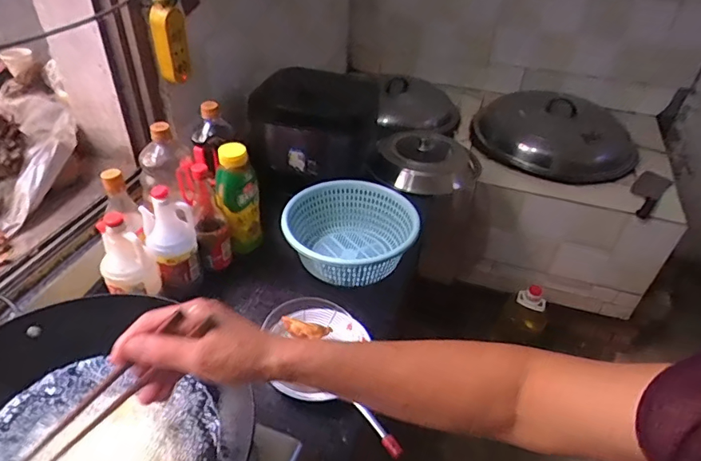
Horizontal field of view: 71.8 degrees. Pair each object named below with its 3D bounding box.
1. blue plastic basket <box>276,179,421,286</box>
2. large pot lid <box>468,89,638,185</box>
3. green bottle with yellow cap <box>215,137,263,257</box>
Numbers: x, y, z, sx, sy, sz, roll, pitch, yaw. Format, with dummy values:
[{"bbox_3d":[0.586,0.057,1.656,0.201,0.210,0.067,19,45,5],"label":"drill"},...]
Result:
[{"bbox_3d":[-0.007,0.020,1.007,0.255,0.123,0.255,0,38,-3],"label":"blue plastic basket"},{"bbox_3d":[0.675,-0.336,1.589,0.509,0.151,0.406,15,39,16],"label":"large pot lid"},{"bbox_3d":[-0.224,-0.059,0.973,0.082,0.213,0.076,-6,39,-11],"label":"green bottle with yellow cap"}]

